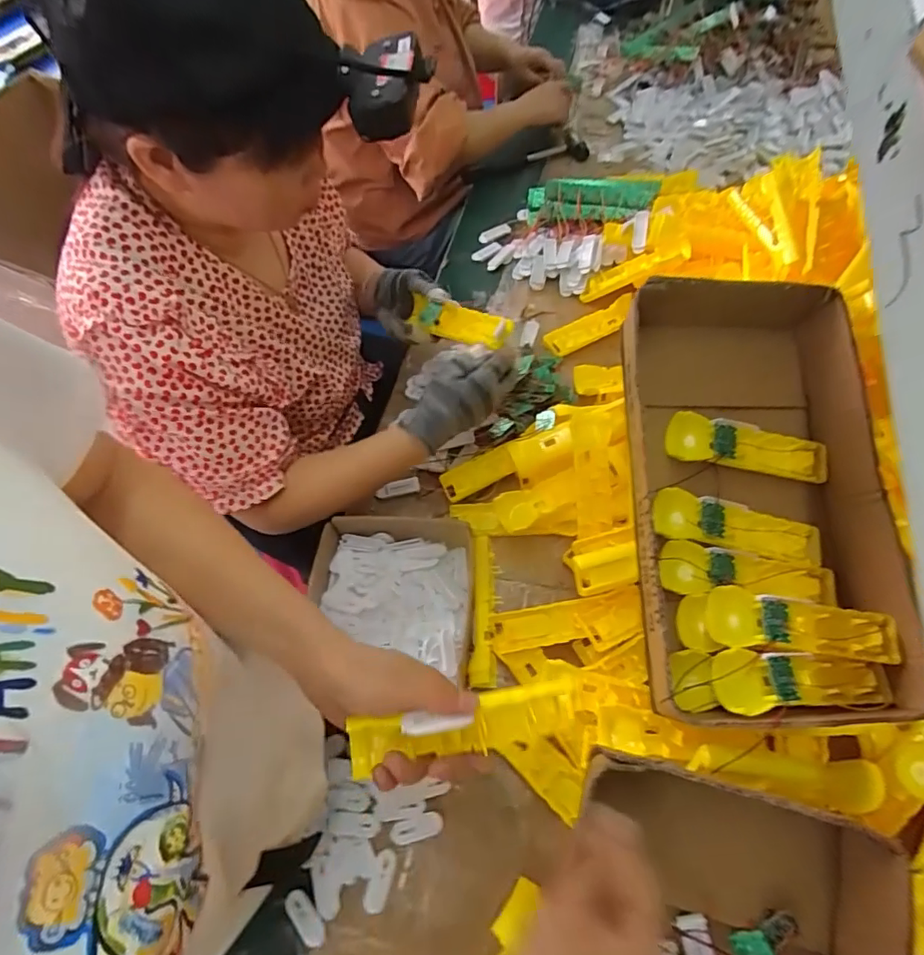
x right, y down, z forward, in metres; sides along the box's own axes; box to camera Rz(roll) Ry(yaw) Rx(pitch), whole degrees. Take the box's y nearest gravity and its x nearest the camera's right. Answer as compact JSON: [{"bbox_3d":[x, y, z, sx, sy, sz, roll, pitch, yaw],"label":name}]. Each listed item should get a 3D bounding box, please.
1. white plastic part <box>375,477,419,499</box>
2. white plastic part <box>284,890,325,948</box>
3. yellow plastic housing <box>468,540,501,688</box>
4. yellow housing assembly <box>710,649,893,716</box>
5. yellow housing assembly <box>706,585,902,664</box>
[{"bbox_3d":[-0.086,0.014,0.707,0.057,0.016,0.020,-12,63,-5],"label":"white plastic part"},{"bbox_3d":[-0.149,0.419,0.504,0.020,0.012,0.050,-39,69,-18],"label":"white plastic part"},{"bbox_3d":[0.025,0.151,0.603,0.031,0.038,0.161,1,78,1],"label":"yellow plastic housing"},{"bbox_3d":[0.295,0.175,0.460,0.156,0.028,0.048,-4,63,-1],"label":"yellow housing assembly"},{"bbox_3d":[0.302,0.135,0.476,0.156,0.029,0.045,7,63,4],"label":"yellow housing assembly"}]

